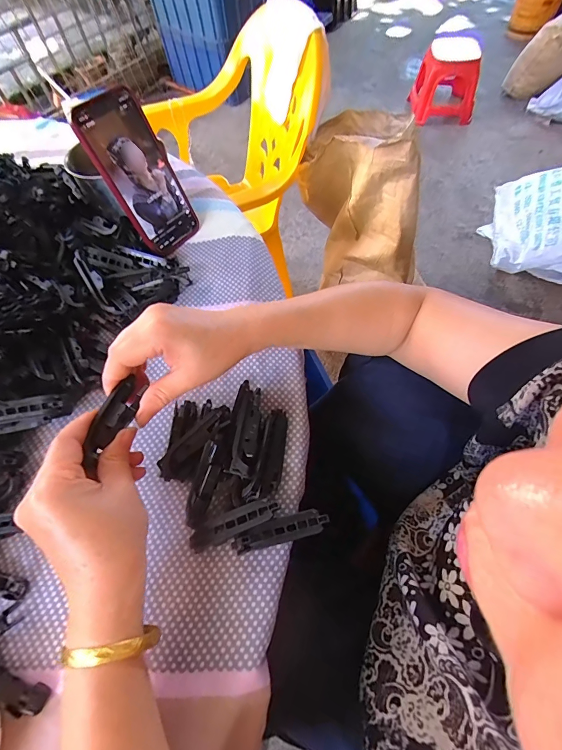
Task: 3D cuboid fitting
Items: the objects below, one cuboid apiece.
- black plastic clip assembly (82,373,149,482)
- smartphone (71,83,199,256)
[{"bbox_3d":[-0.125,0.034,0.265,0.023,0.009,0.075,13,60,9],"label":"black plastic clip assembly"},{"bbox_3d":[-0.152,-0.218,0.399,0.010,0.156,0.071,27,65,40],"label":"smartphone"}]

